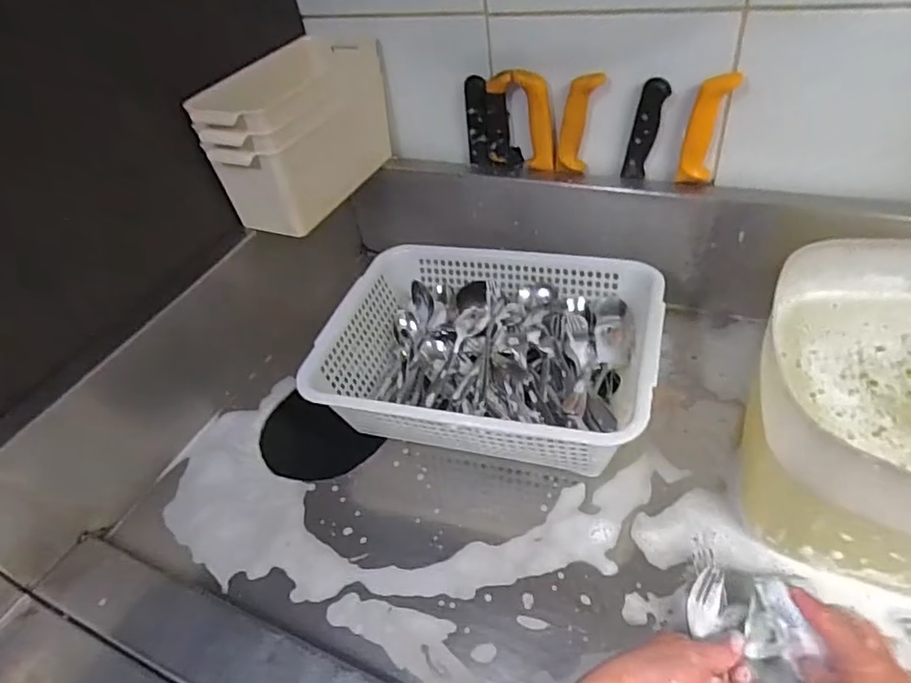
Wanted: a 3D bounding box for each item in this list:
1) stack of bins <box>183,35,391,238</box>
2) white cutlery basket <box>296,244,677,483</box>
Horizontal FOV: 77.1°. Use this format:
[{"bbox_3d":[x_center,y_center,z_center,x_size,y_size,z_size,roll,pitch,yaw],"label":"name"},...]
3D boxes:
[{"bbox_3d":[-0.232,-0.297,0.822,0.143,0.189,0.285,14,48,24],"label":"stack of bins"},{"bbox_3d":[0.047,0.013,0.741,0.390,0.139,0.305,6,45,17],"label":"white cutlery basket"}]

